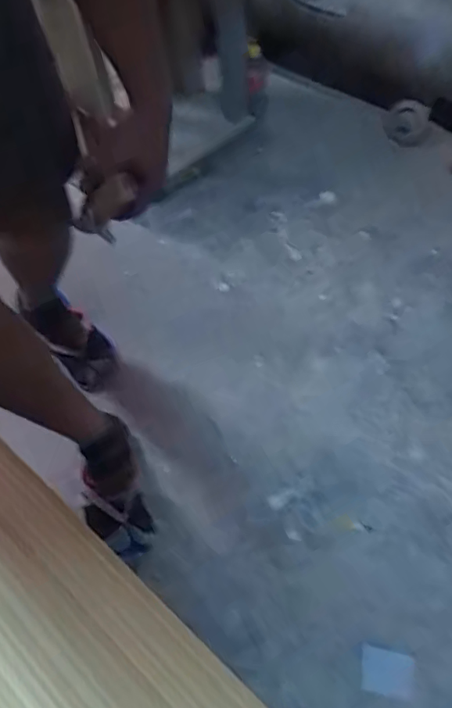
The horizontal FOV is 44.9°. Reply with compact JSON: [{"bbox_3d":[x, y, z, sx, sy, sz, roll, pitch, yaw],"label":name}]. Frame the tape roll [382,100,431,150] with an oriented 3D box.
[{"bbox_3d":[0.486,-0.613,1.486,0.137,0.115,0.057,28,64,22],"label":"tape roll"}]

